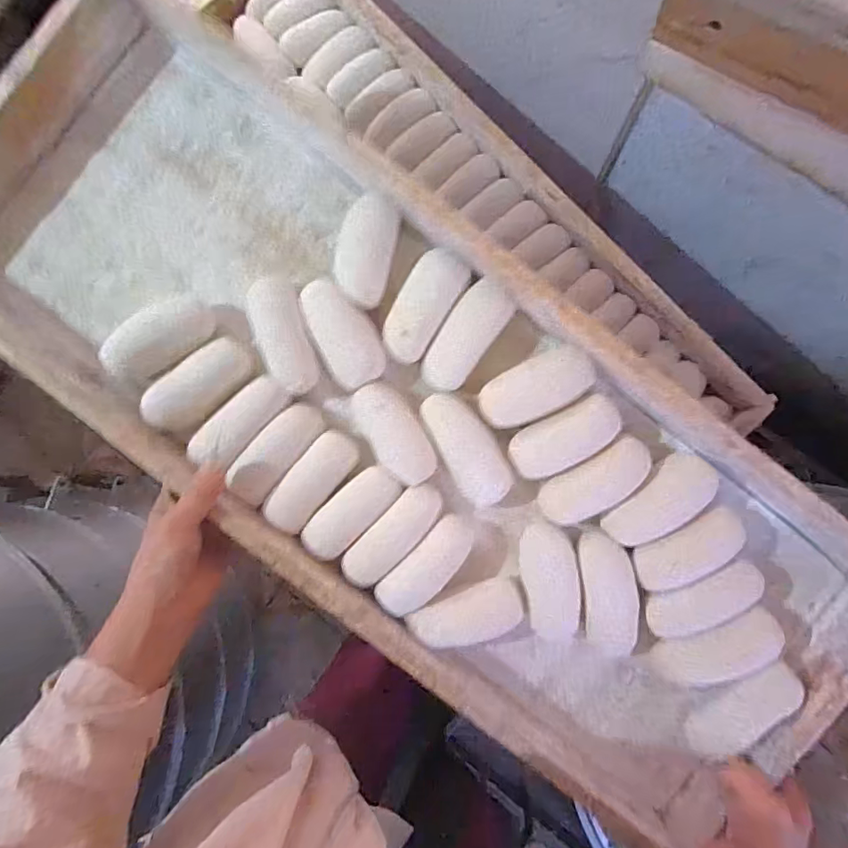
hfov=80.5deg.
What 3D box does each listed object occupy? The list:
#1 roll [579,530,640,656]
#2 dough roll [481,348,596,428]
[{"bbox_3d":[0.155,0.143,0.423,0.043,0.024,0.105,-6,84,4],"label":"roll"},{"bbox_3d":[0.092,-0.030,0.414,0.091,0.030,0.044,-26,83,1],"label":"dough roll"}]

